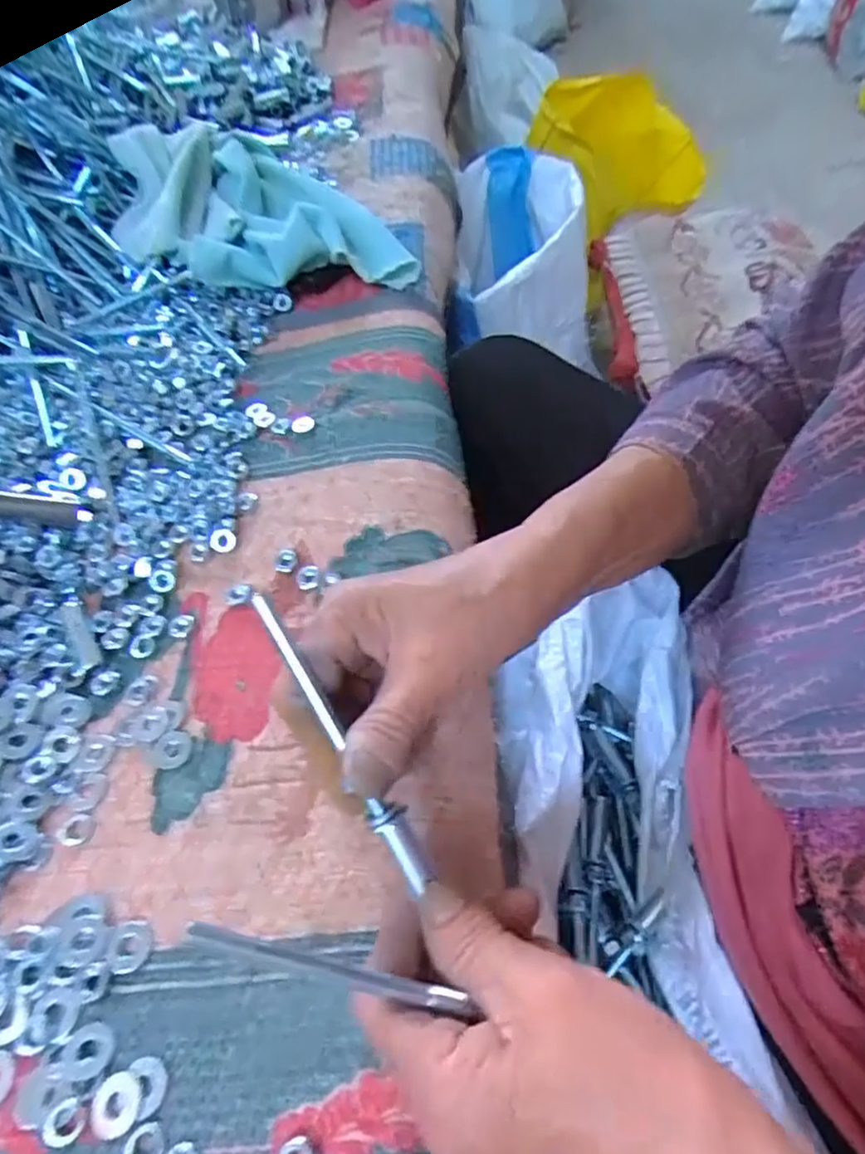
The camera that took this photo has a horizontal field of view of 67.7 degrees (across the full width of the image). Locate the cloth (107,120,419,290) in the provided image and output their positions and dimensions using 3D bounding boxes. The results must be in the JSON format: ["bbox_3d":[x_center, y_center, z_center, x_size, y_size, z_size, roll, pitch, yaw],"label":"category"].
[{"bbox_3d":[-0.155,-0.295,0.536,0.281,0.063,0.140,27,60,18],"label":"cloth"}]

